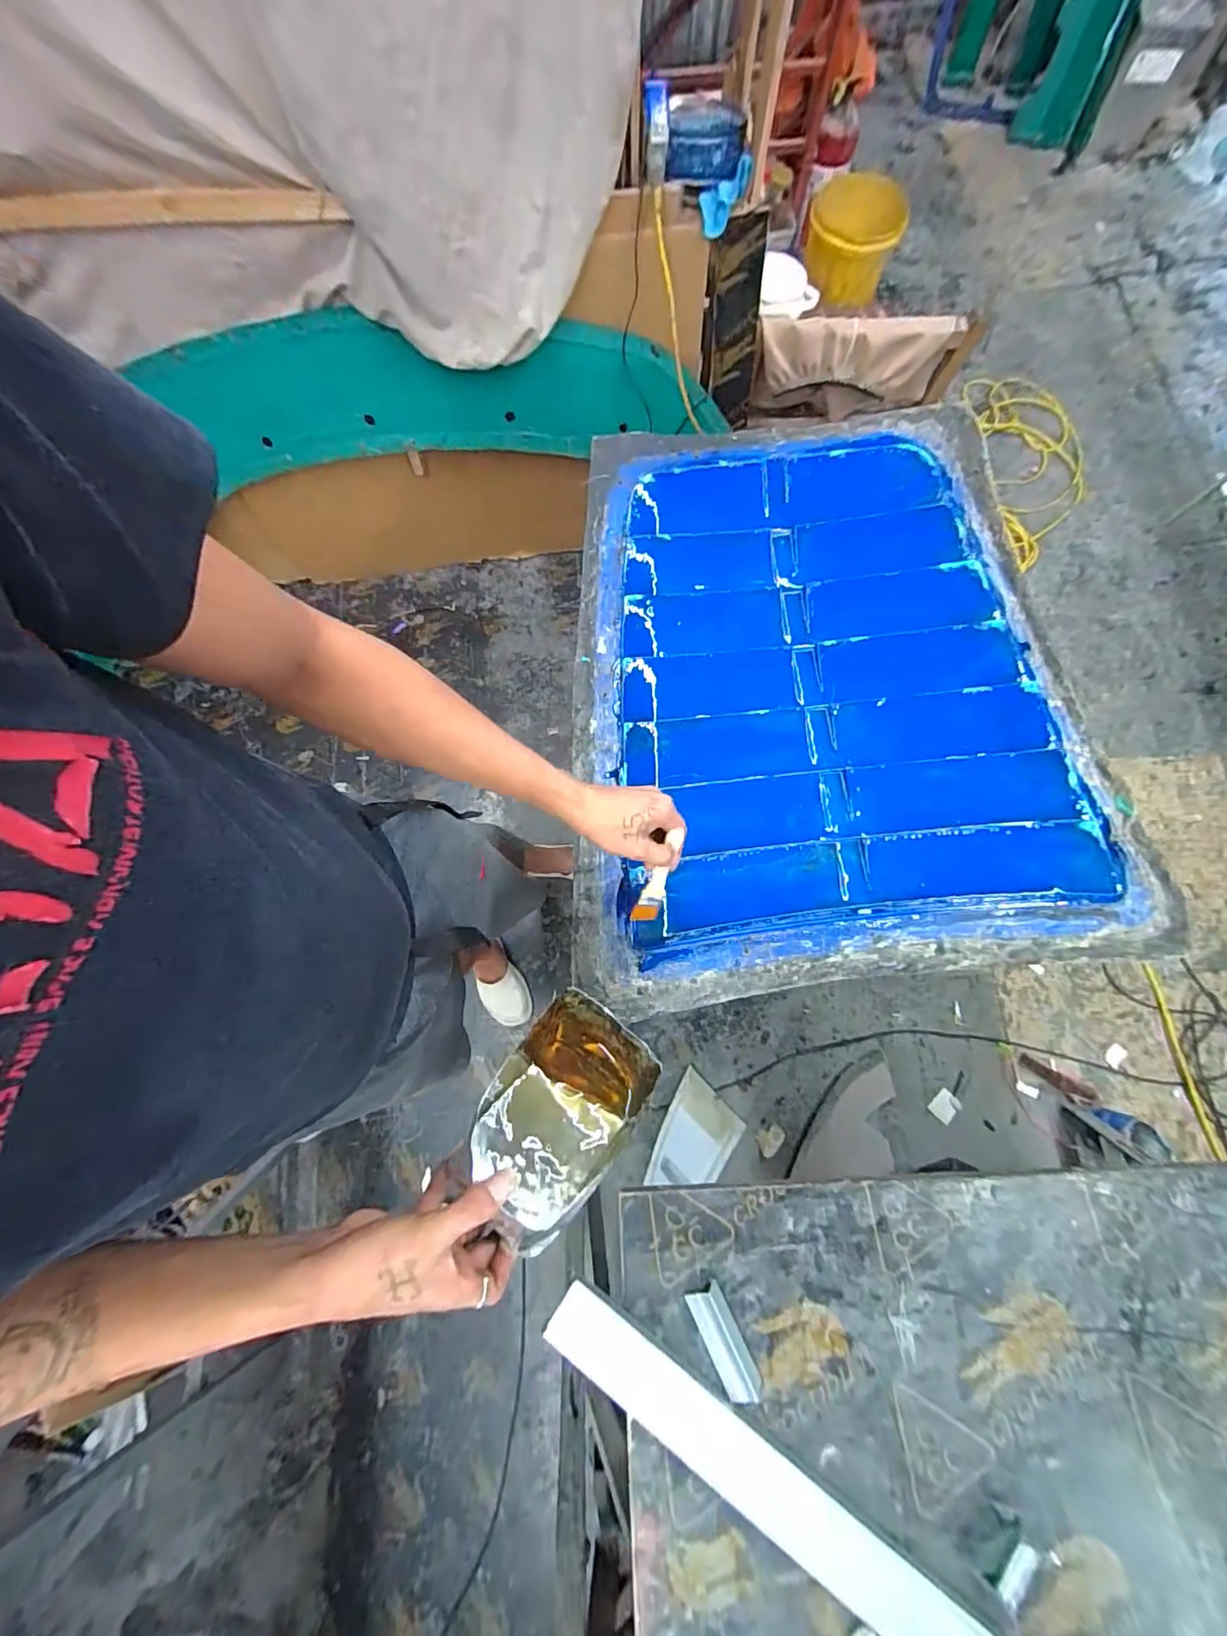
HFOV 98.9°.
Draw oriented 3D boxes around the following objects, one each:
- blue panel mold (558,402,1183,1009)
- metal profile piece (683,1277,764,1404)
[{"bbox_3d":[0.262,-0.184,0.689,0.671,0.064,0.777,-7,78,-2],"label":"blue panel mold"},{"bbox_3d":[0.097,0.460,0.461,0.032,0.016,0.086,-27,77,-6],"label":"metal profile piece"}]

